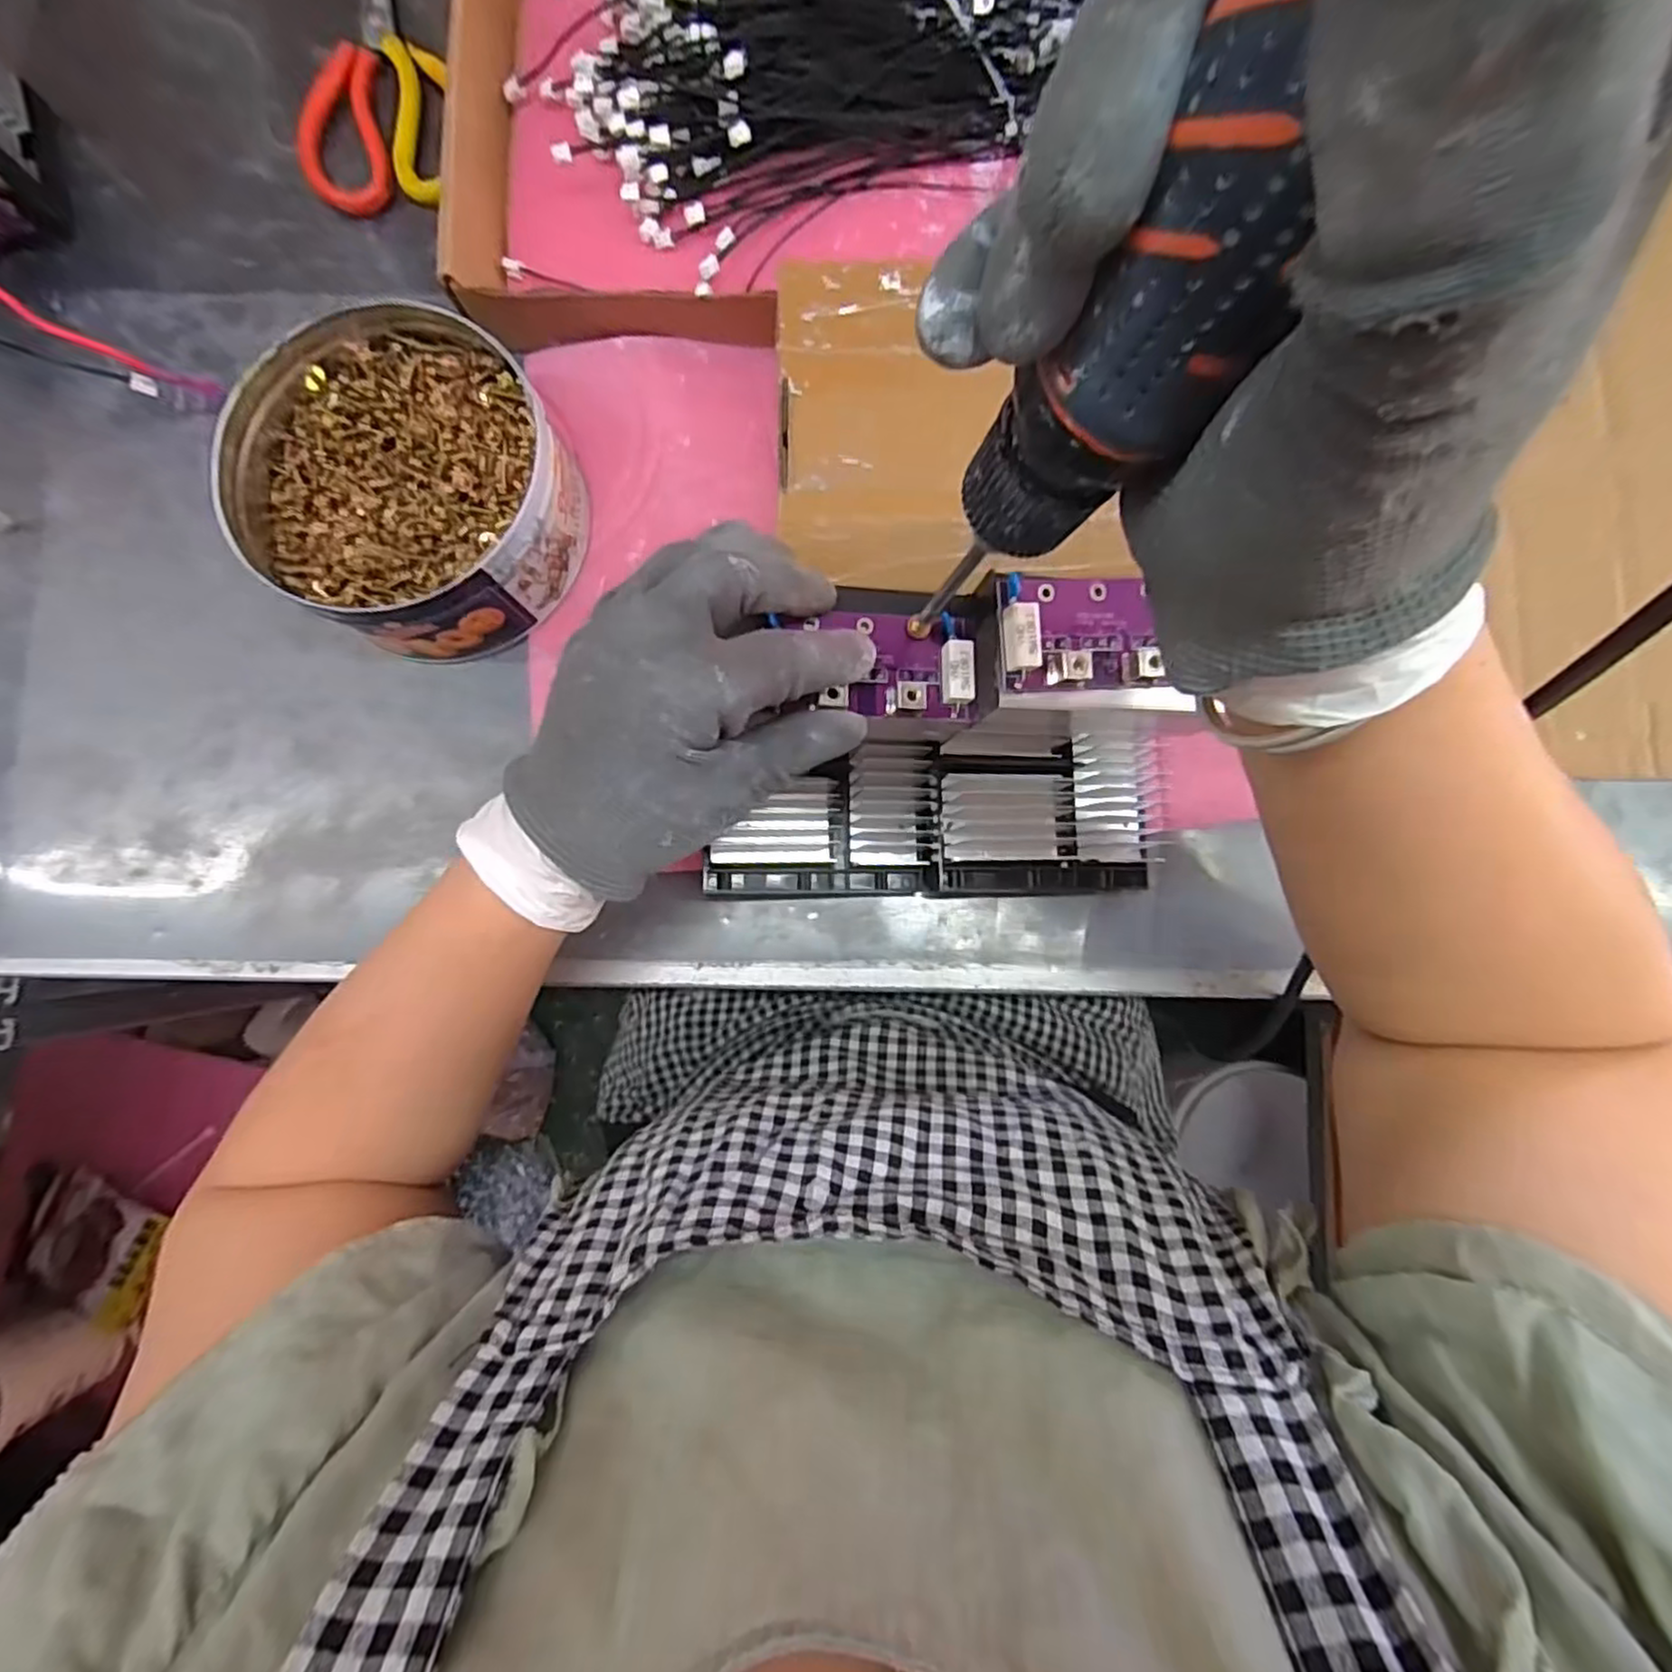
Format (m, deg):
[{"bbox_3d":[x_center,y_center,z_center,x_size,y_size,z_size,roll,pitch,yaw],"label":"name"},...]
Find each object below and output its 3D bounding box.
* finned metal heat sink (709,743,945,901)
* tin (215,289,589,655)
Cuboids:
[{"bbox_3d":[-0.009,-0.007,0.347,0.116,0.036,0.071,-1,86,1],"label":"finned metal heat sink"},{"bbox_3d":[-0.207,-0.170,0.354,0.165,0.055,0.149,40,88,3],"label":"tin"}]

